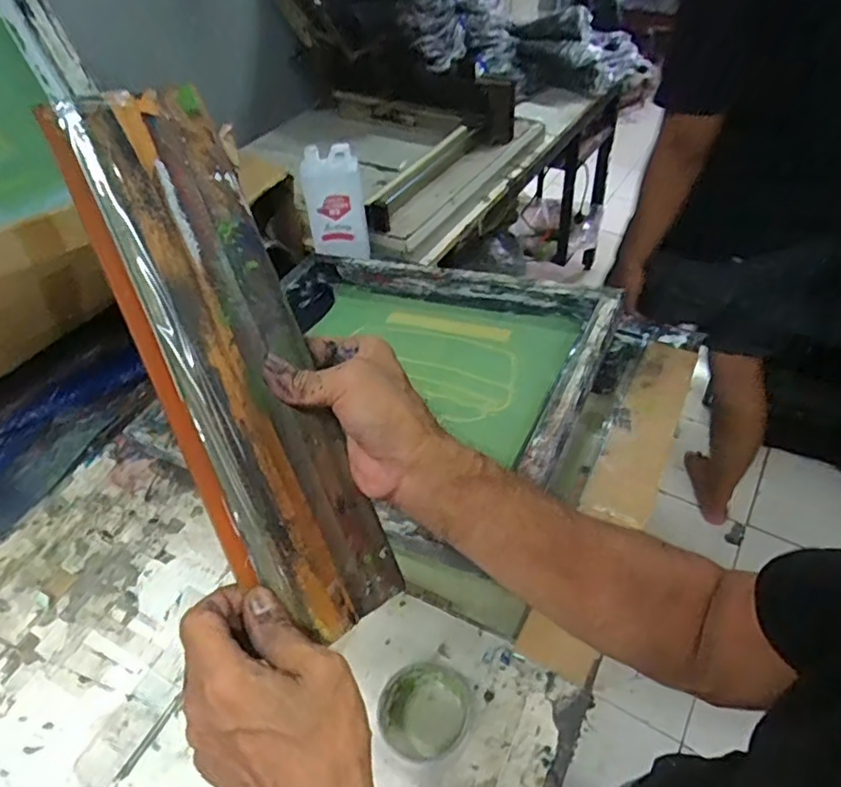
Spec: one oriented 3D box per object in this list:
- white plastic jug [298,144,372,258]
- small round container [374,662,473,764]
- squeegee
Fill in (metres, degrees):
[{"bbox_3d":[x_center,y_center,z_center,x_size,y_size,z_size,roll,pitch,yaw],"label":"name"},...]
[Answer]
[{"bbox_3d":[-0.145,-0.320,1.034,0.102,0.183,0.057,-9,46,-5],"label":"white plastic jug"},{"bbox_3d":[0.007,0.305,0.581,0.084,0.041,0.092,30,54,28],"label":"small round container"},{"bbox_3d":[-0.107,-0.019,0.349,0.090,0.023,0.327,-23,91,-18],"label":"squeegee"}]

